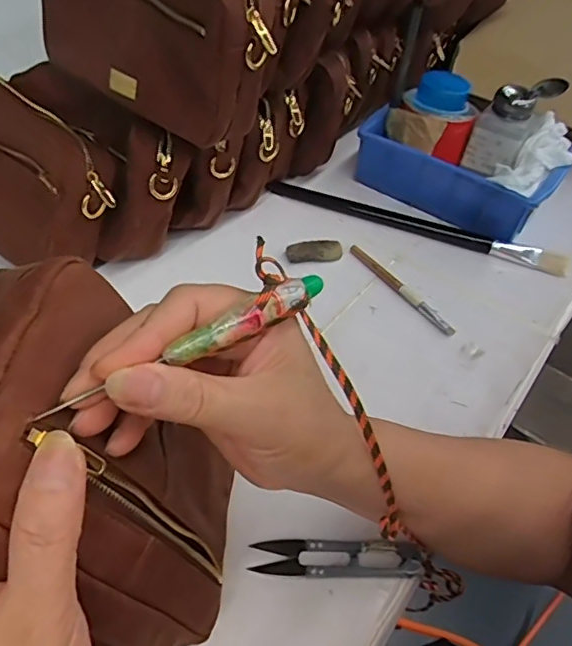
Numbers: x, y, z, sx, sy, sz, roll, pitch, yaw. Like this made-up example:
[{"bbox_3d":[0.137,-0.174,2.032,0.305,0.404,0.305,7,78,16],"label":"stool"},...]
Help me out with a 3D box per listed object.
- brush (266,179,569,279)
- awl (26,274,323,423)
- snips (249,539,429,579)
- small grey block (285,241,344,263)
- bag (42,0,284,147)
[{"bbox_3d":[0.130,-0.100,0.574,0.302,0.013,0.021,18,49,9],"label":"brush"},{"bbox_3d":[-0.037,0.009,0.214,0.120,0.009,0.011,-26,56,-15],"label":"awl"},{"bbox_3d":[0.033,0.145,0.348,0.104,0.009,0.022,4,48,-4],"label":"snips"},{"bbox_3d":[0.028,-0.067,0.534,0.054,0.011,0.023,-3,49,-10],"label":"small grey block"},{"bbox_3d":[-0.097,-0.229,0.424,0.203,0.124,0.070,33,53,19],"label":"bag"}]

